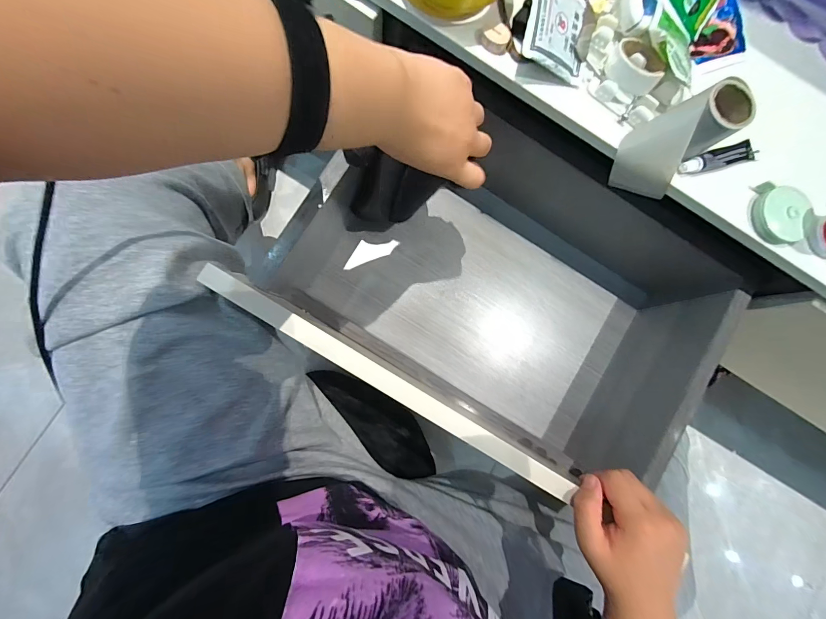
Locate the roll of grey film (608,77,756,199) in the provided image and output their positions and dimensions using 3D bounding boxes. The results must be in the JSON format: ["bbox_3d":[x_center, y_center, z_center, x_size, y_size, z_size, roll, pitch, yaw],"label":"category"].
[{"bbox_3d":[0.229,-0.143,0.311,0.069,0.086,0.058,-32,87,-8],"label":"roll of grey film"}]

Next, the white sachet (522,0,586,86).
[{"bbox_3d":[0.121,-0.236,0.294,0.063,0.006,0.072,0,98,-25],"label":"white sachet"}]

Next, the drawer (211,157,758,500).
[{"bbox_3d":[0.100,-0.009,0.435,0.433,0.148,0.270,30,82,-1],"label":"drawer"}]

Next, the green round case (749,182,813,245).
[{"bbox_3d":[0.334,-0.087,0.321,0.045,0.020,0.046,1,84,-5],"label":"green round case"}]

